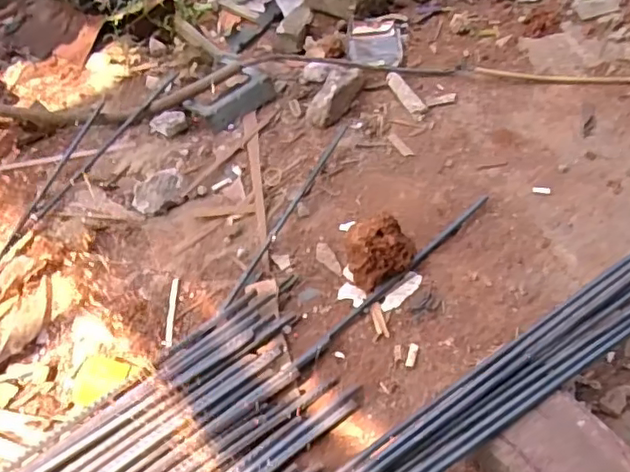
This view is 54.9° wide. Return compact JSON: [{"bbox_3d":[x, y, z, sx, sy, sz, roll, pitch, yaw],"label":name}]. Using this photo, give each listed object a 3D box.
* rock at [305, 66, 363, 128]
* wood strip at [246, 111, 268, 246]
[{"bbox_3d":[0.032,-0.225,0.938,0.050,0.037,0.143,20,56,19],"label":"rock"},{"bbox_3d":[-0.083,-0.091,0.851,0.018,0.005,0.253,-6,51,-3],"label":"wood strip"}]

